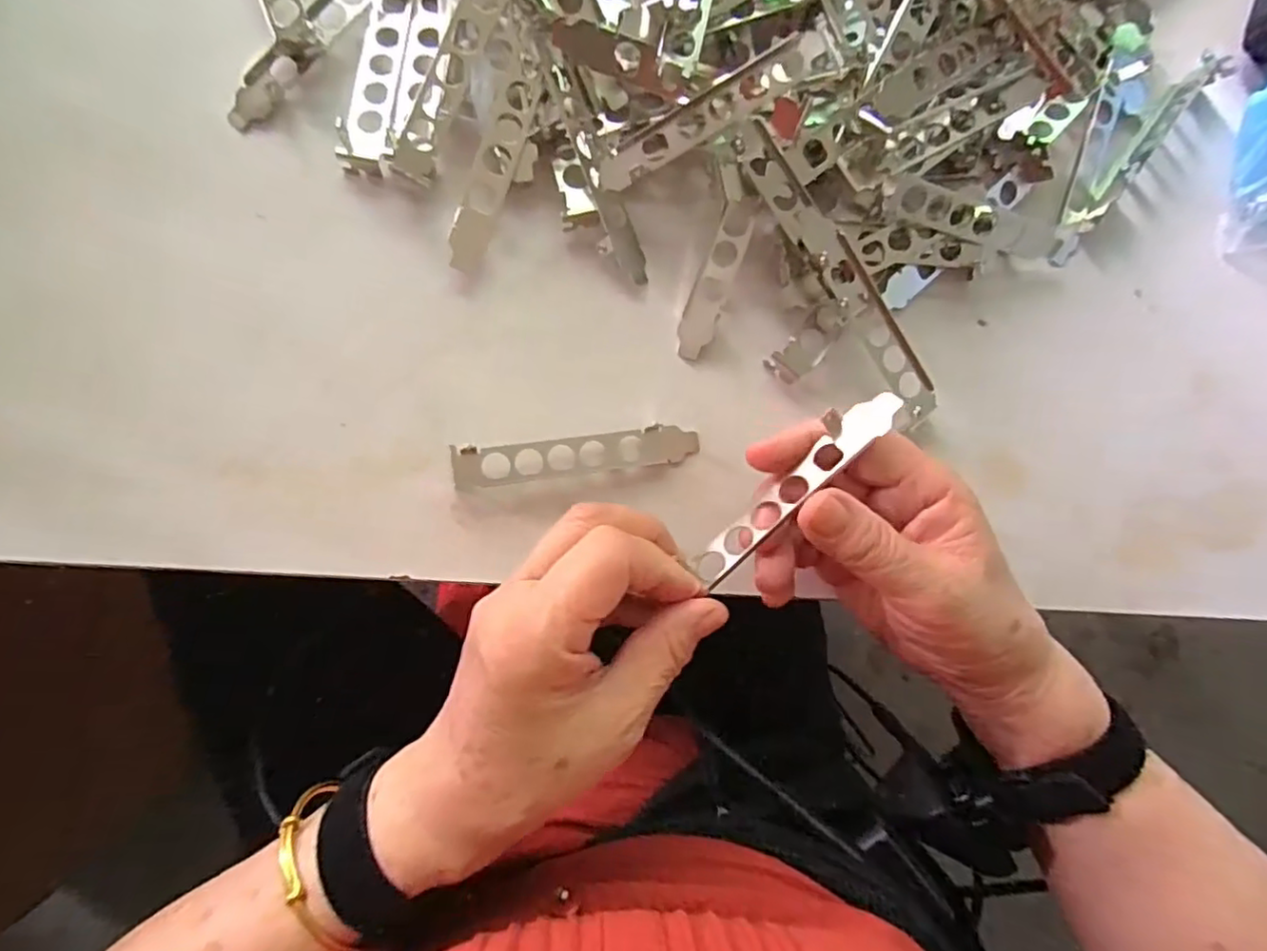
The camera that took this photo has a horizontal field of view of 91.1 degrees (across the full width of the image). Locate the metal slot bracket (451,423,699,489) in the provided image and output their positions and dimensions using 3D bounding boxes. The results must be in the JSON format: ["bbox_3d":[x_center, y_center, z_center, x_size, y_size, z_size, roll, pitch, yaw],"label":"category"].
[{"bbox_3d":[-0.026,-0.010,0.300,0.117,0.013,0.019,-7,88,-8],"label":"metal slot bracket"}]

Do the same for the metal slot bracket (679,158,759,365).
[{"bbox_3d":[0.043,-0.105,0.311,0.022,0.004,0.095,15,94,13],"label":"metal slot bracket"}]

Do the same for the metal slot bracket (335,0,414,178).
[{"bbox_3d":[-0.119,-0.203,0.294,0.022,0.016,0.117,9,86,-7],"label":"metal slot bracket"}]

